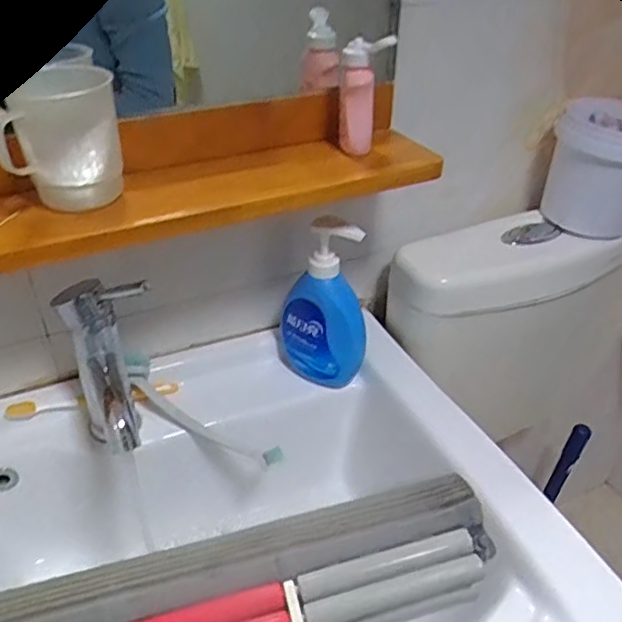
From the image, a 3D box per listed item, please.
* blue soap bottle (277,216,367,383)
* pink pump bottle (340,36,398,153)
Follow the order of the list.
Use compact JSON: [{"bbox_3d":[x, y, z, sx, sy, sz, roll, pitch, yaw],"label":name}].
[{"bbox_3d":[0.016,-0.007,0.725,0.102,0.205,0.051,32,46,32],"label":"blue soap bottle"},{"bbox_3d":[0.052,-0.214,0.611,0.042,0.108,0.034,-3,38,-7],"label":"pink pump bottle"}]

